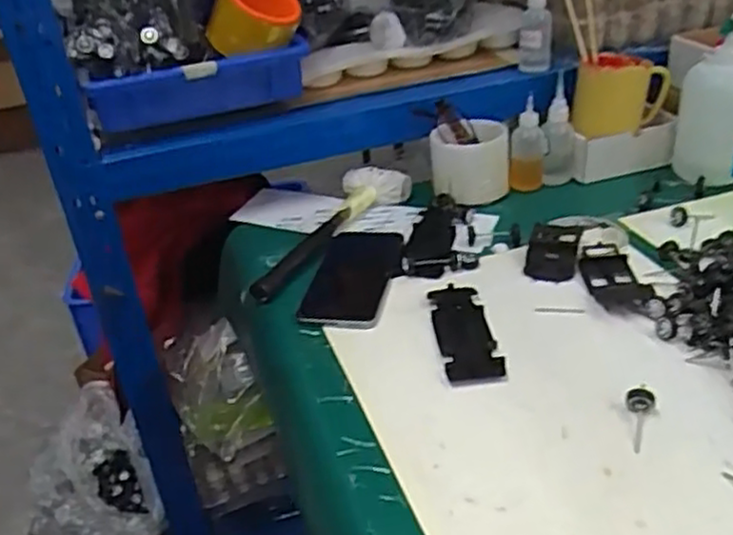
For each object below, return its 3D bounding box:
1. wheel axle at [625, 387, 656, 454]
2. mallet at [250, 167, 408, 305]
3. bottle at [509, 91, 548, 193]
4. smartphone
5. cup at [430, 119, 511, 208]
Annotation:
[{"bbox_3d":[0.193,0.109,0.516,0.019,0.015,0.051,4,51,18],"label":"wheel axle"},{"bbox_3d":[-0.048,-0.047,0.789,0.075,0.031,0.244,14,37,31],"label":"mallet"},{"bbox_3d":[0.185,-0.141,0.839,0.032,0.095,0.040,9,35,25],"label":"bottle"},{"bbox_3d":[-0.011,0.004,0.721,0.080,0.011,0.171,1,32,13],"label":"smartphone"},{"bbox_3d":[0.119,-0.122,0.844,0.088,0.070,0.074,-2,32,8],"label":"cup"}]

